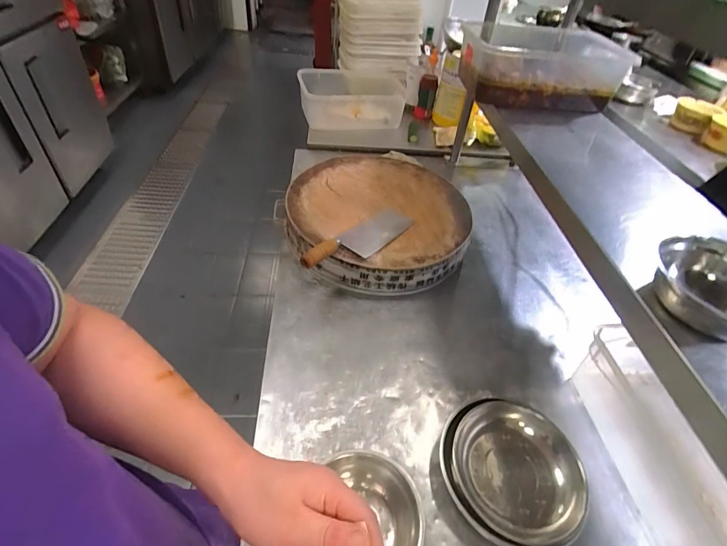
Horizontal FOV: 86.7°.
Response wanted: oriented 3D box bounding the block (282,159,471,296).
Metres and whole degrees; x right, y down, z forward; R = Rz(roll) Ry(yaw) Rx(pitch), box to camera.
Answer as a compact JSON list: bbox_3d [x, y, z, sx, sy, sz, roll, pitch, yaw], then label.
[{"bbox_3d":[0.025,-0.137,0.969,0.414,0.096,0.425,3,45,-3],"label":"block"}]

